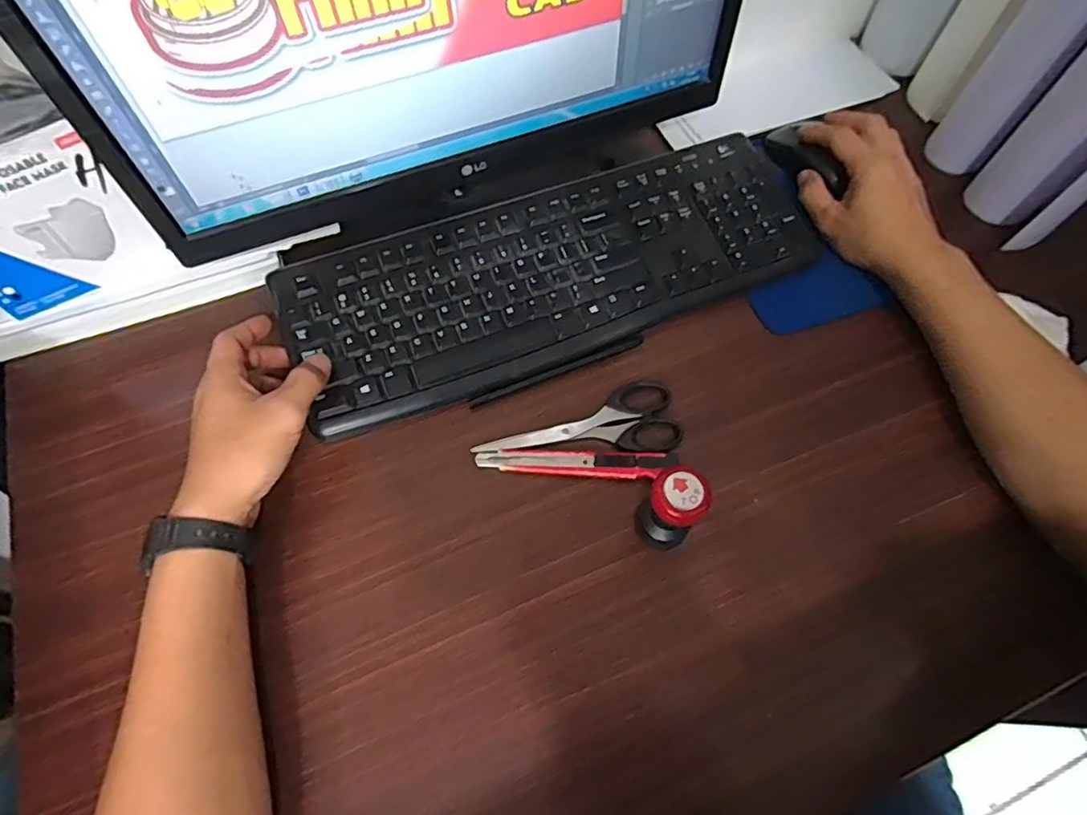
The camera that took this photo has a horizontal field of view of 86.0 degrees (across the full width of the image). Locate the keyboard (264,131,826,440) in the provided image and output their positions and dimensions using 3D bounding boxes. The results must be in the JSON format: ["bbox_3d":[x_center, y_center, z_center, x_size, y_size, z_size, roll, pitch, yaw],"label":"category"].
[{"bbox_3d":[0.014,-0.117,0.484,0.439,0.029,0.148,-21,66,-10],"label":"keyboard"}]

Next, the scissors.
[{"bbox_3d":[0.026,0.011,0.436,0.149,0.013,0.055,-4,64,-4],"label":"scissors"}]

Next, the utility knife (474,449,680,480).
[{"bbox_3d":[0.023,0.040,0.421,0.140,0.014,0.019,4,64,0],"label":"utility knife"}]

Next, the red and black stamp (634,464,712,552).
[{"bbox_3d":[0.081,0.066,0.375,0.035,0.072,0.034,1,64,-2],"label":"red and black stamp"}]

